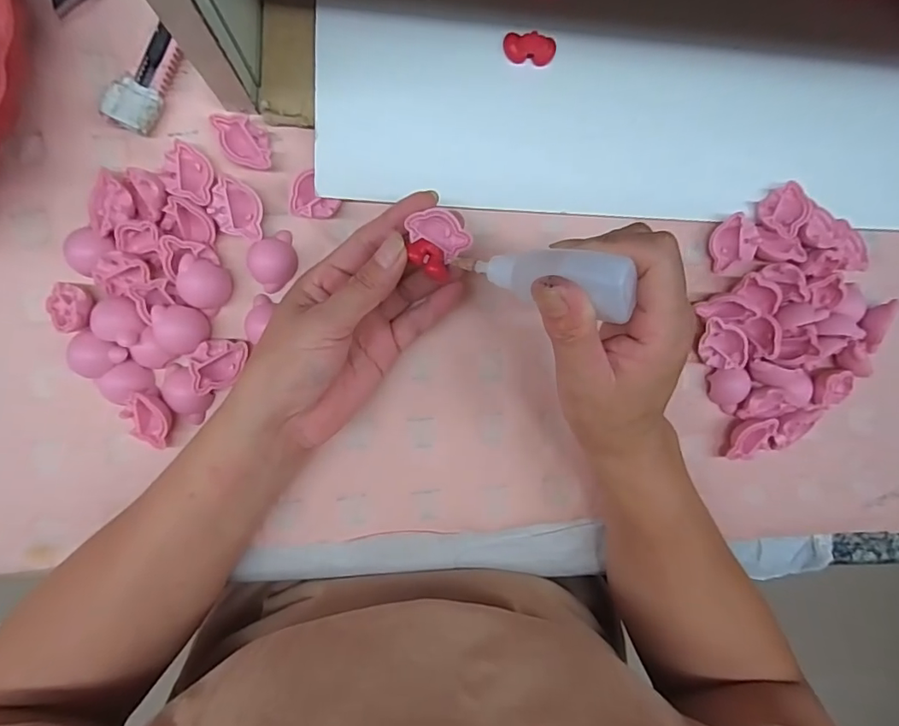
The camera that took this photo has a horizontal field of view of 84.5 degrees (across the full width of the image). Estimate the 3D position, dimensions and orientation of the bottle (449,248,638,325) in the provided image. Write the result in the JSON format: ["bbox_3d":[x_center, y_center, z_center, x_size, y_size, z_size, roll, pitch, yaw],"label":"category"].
[{"bbox_3d":[0.038,-0.038,0.218,0.029,0.083,0.023,4,98,-49],"label":"bottle"}]

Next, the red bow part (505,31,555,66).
[{"bbox_3d":[0.049,-0.189,0.298,0.031,0.008,0.015,1,92,-6],"label":"red bow part"}]

